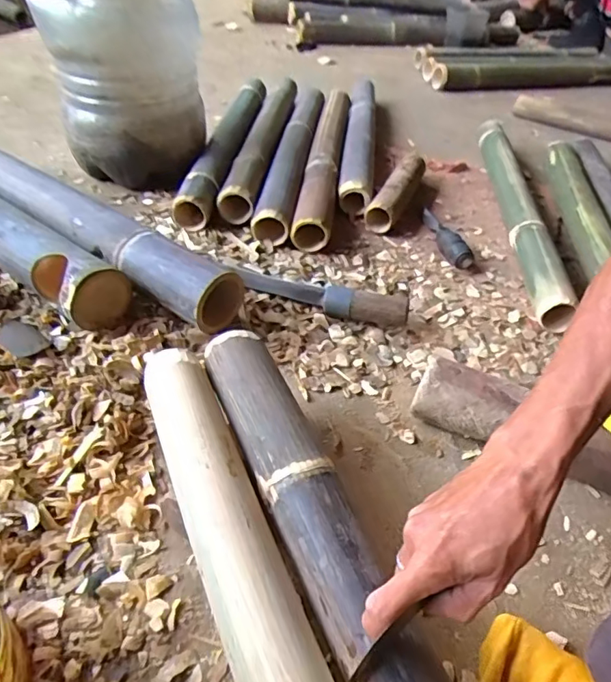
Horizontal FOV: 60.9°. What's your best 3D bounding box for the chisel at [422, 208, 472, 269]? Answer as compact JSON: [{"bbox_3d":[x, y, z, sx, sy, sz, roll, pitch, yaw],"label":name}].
[{"bbox_3d":[0.222,-0.175,0.837,0.041,0.039,0.170,-4,45,-10],"label":"chisel"}]

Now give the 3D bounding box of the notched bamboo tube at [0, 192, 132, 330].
[{"bbox_3d":[-0.430,-0.165,0.730,0.522,0.076,0.086,31,49,24],"label":"notched bamboo tube"}]

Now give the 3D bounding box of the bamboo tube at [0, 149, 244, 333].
[{"bbox_3d":[-0.341,-0.174,0.747,0.619,0.090,0.072,30,48,23],"label":"bamboo tube"}]

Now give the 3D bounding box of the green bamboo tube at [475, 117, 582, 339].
[{"bbox_3d":[0.365,-0.249,0.911,0.057,0.068,0.615,7,43,1],"label":"green bamboo tube"}]

